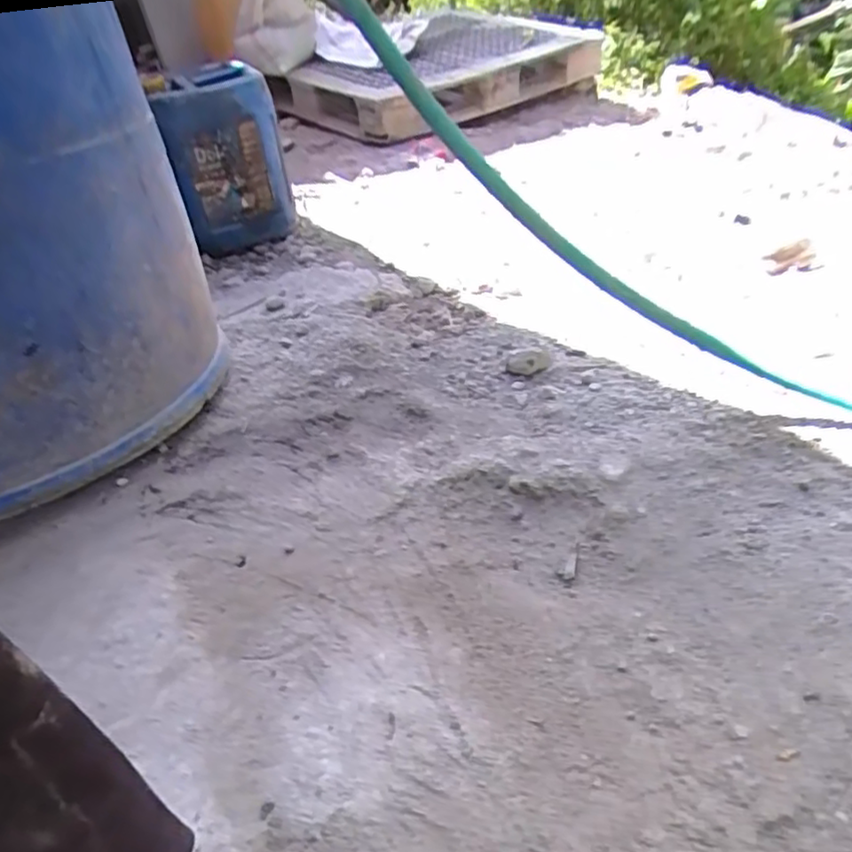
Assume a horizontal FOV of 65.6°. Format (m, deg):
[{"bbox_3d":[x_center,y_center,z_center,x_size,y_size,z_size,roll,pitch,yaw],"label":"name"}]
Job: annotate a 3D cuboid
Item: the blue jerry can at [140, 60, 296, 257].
[{"bbox_3d":[-0.480,-0.647,1.607,0.260,0.367,0.198,-14,37,-1],"label":"blue jerry can"}]

